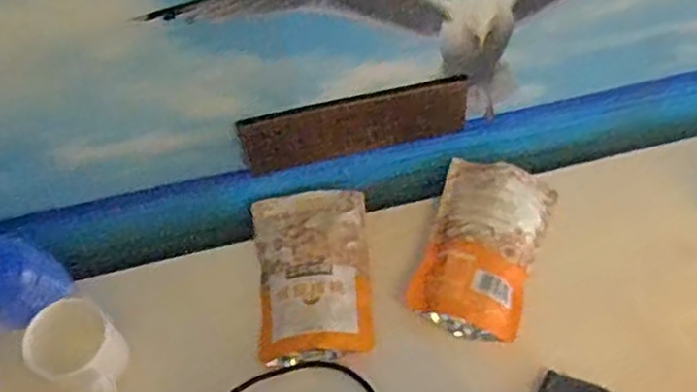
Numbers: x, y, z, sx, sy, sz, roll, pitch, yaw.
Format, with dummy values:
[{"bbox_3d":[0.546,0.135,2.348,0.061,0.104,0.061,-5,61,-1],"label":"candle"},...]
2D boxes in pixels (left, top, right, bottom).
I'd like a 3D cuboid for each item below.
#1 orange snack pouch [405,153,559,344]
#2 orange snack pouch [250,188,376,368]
[{"bbox_3d":[0.156,0.054,0.844,0.128,0.044,0.215,17,59,15],"label":"orange snack pouch"},{"bbox_3d":[-0.041,0.086,0.840,0.132,0.034,0.214,-8,56,-1],"label":"orange snack pouch"}]

